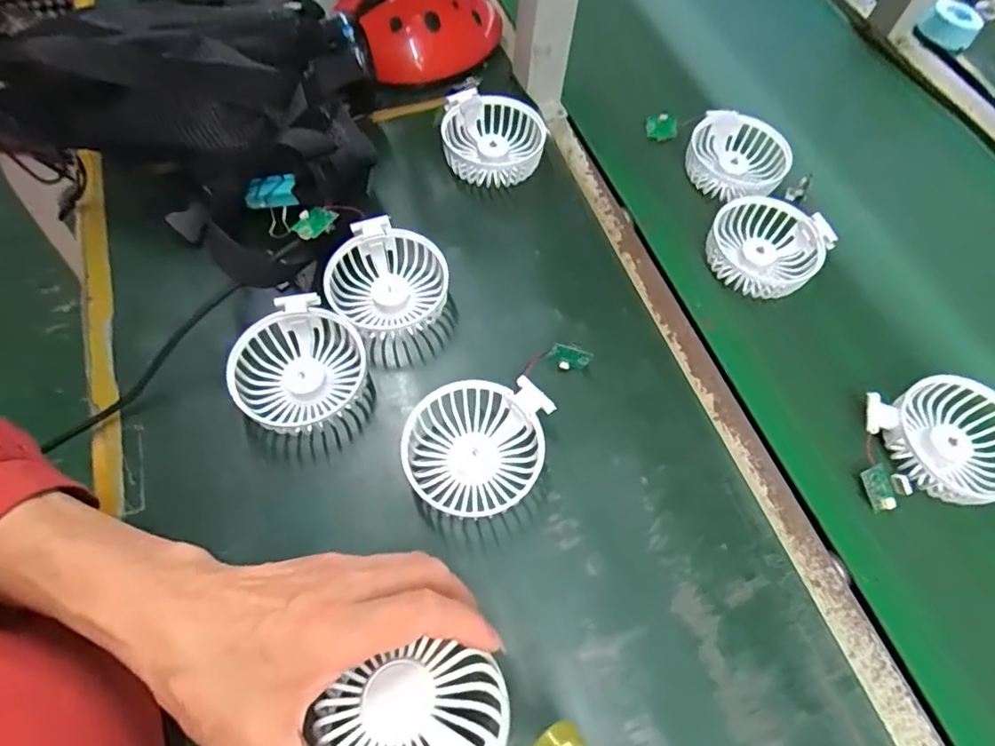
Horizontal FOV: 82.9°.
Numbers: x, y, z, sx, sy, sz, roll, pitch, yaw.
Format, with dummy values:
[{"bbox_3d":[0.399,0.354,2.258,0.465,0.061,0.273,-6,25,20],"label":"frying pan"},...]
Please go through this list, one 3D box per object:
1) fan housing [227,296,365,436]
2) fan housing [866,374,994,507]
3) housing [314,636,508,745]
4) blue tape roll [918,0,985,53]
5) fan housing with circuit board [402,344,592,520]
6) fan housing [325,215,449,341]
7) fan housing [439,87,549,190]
[{"bbox_3d":[-0.135,-0.004,0.396,0.084,0.031,0.096,17,64,7],"label":"fan housing"},{"bbox_3d":[0.320,0.043,0.399,0.085,0.026,0.100,-38,70,-18],"label":"fan housing"},{"bbox_3d":[-0.033,0.162,0.245,0.081,0.015,0.073,-18,65,-10],"label":"housing"},{"bbox_3d":[0.506,-0.388,0.624,0.054,0.030,0.065,41,68,16],"label":"blue tape roll"},{"bbox_3d":[0.009,0.039,0.380,0.143,0.033,0.080,-23,66,-13],"label":"fan housing with circuit board"},{"bbox_3d":[-0.081,-0.068,0.429,0.081,0.037,0.084,1,63,-1],"label":"fan housing"},{"bbox_3d":[-0.003,-0.208,0.502,0.091,0.035,0.089,-4,63,-4],"label":"fan housing"}]

